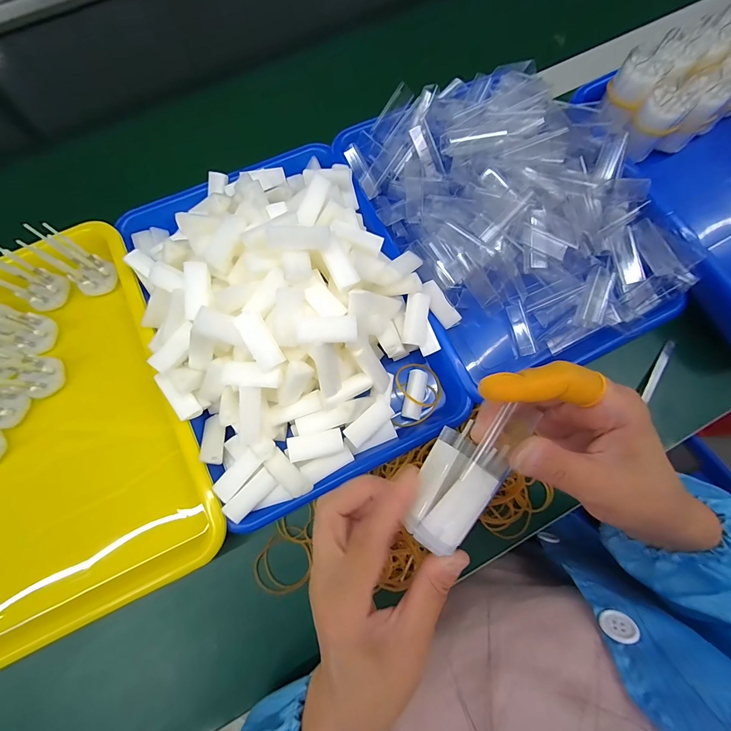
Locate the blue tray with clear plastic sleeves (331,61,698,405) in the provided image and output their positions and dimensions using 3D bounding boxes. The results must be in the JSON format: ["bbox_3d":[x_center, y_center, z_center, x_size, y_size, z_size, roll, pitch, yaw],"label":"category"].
[{"bbox_3d":[0.141,-0.152,0.346,0.242,0.069,0.327,-26,78,-6],"label":"blue tray with clear plastic sleeves"}]

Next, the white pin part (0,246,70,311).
[{"bbox_3d":[-0.314,-0.080,0.312,0.022,0.074,0.035,19,76,29],"label":"white pin part"}]

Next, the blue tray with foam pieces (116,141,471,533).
[{"bbox_3d":[-0.060,-0.049,0.302,0.247,0.095,0.298,-26,78,-6],"label":"blue tray with foam pieces"}]

